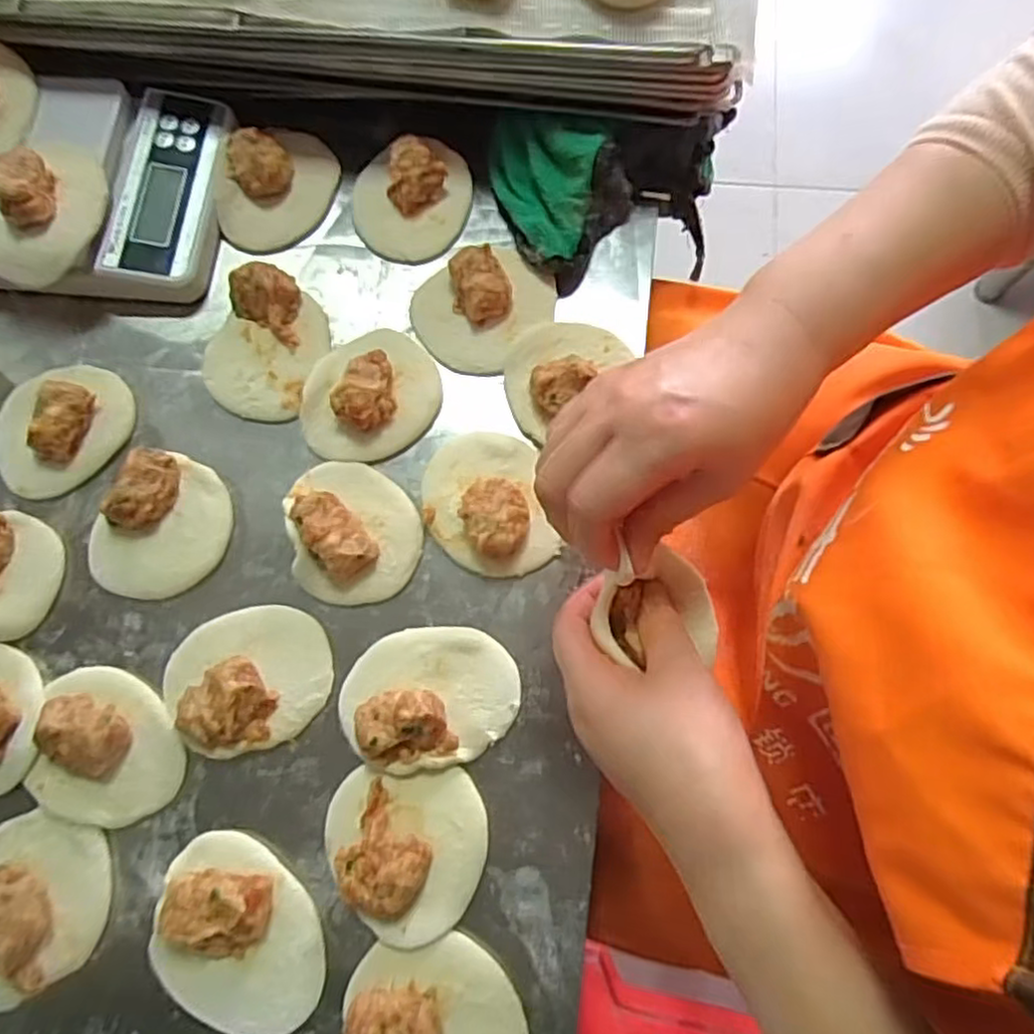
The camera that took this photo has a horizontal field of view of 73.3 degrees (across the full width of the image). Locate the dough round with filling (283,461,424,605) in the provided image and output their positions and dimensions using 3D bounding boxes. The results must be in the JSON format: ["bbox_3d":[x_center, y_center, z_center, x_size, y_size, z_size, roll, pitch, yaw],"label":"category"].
[{"bbox_3d":[-0.100,0.004,0.420,0.075,0.027,0.089,-14,75,-2],"label":"dough round with filling"}]

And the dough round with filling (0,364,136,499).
[{"bbox_3d":[-0.296,-0.060,0.444,0.089,0.029,0.073,-26,76,-5],"label":"dough round with filling"}]

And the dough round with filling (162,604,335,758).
[{"bbox_3d":[-0.158,0.092,0.399,0.094,0.028,0.080,-13,75,-2],"label":"dough round with filling"}]

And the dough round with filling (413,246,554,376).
[{"bbox_3d":[-0.026,-0.143,0.460,0.079,0.030,0.085,0,75,1],"label":"dough round with filling"}]

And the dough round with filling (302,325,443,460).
[{"bbox_3d":[-0.097,-0.082,0.443,0.091,0.024,0.081,-25,76,-5],"label":"dough round with filling"}]

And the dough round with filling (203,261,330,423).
[{"bbox_3d":[-0.169,-0.115,0.454,0.073,0.027,0.092,19,77,6],"label":"dough round with filling"}]

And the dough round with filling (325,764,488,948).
[{"bbox_3d":[-0.060,0.181,0.371,0.084,0.026,0.084,0,75,1],"label":"dough round with filling"}]

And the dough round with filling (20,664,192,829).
[{"bbox_3d":[-0.234,0.129,0.390,0.084,0.027,0.080,0,75,1],"label":"dough round with filling"}]

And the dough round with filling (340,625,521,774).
[{"bbox_3d":[-0.050,0.100,0.392,0.099,0.030,0.076,-11,75,-2],"label":"dough round with filling"}]

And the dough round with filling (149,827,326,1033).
[{"bbox_3d":[-0.149,0.223,0.364,0.102,0.027,0.077,36,79,10],"label":"dough round with filling"}]

